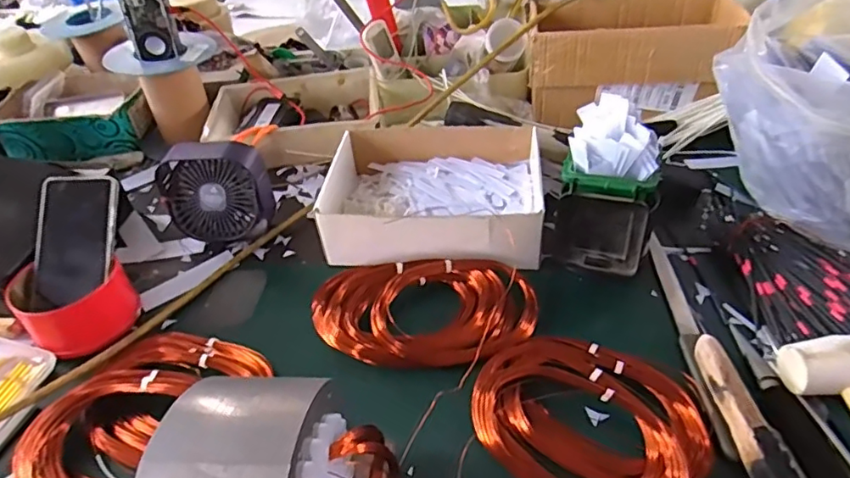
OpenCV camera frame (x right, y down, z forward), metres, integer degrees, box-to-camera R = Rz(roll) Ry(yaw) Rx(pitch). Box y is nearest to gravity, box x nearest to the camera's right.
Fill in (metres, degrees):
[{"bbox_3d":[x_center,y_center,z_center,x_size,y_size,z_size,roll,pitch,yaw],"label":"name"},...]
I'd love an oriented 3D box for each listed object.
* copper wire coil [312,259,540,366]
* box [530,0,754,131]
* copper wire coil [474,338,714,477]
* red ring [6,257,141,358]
[{"bbox_3d":[-0.007,0.071,0.562,0.229,0.051,0.113,4,43,11],"label":"copper wire coil"},{"bbox_3d":[0.290,-0.267,0.798,0.281,0.111,0.157,0,43,7],"label":"box"},{"bbox_3d":[0.134,0.145,0.462,0.178,0.029,0.150,22,49,28],"label":"copper wire coil"},{"bbox_3d":[-0.359,0.062,0.580,0.102,0.050,0.097,-3,42,3],"label":"red ring"}]

